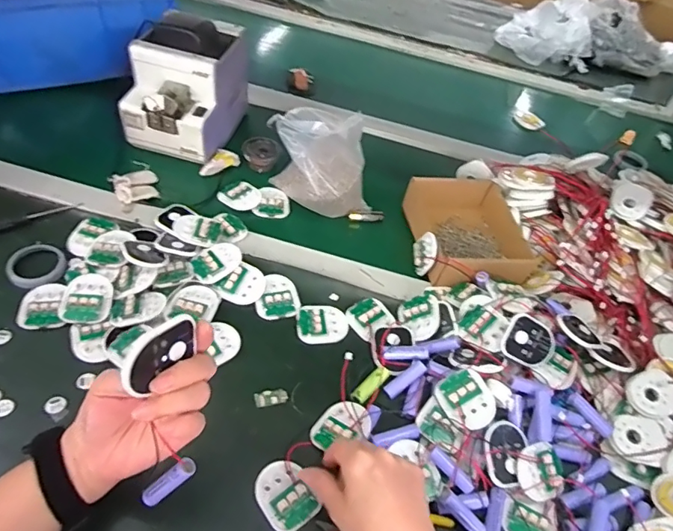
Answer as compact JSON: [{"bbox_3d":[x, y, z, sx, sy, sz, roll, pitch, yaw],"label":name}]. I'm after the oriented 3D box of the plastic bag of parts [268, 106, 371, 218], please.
[{"bbox_3d":[-0.020,-0.147,0.661,0.096,0.140,0.116,-32,62,-30],"label":"plastic bag of parts"}]

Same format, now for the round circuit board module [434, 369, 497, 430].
[{"bbox_3d":[0.130,0.134,0.492,0.050,0.009,0.058,-30,63,-7],"label":"round circuit board module"}]

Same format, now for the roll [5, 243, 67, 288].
[{"bbox_3d":[-0.345,-0.003,0.564,0.059,0.008,0.062,6,49,-7],"label":"roll"}]

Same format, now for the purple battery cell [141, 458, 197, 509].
[{"bbox_3d":[-0.129,0.166,0.376,0.053,0.011,0.014,-42,54,14],"label":"purple battery cell"}]

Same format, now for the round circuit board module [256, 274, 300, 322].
[{"bbox_3d":[-0.069,0.036,0.582,0.049,0.014,0.056,-1,50,-12],"label":"round circuit board module"}]

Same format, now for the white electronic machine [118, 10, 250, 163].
[{"bbox_3d":[-0.215,-0.262,0.715,0.123,0.147,0.179,18,51,6],"label":"white electronic machine"}]

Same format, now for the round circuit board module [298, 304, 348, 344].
[{"bbox_3d":[-0.016,0.067,0.569,0.060,0.008,0.047,-3,51,-14],"label":"round circuit board module"}]

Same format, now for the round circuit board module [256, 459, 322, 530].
[{"bbox_3d":[-0.046,0.204,0.436,0.044,0.007,0.060,-29,57,-27],"label":"round circuit board module"}]

